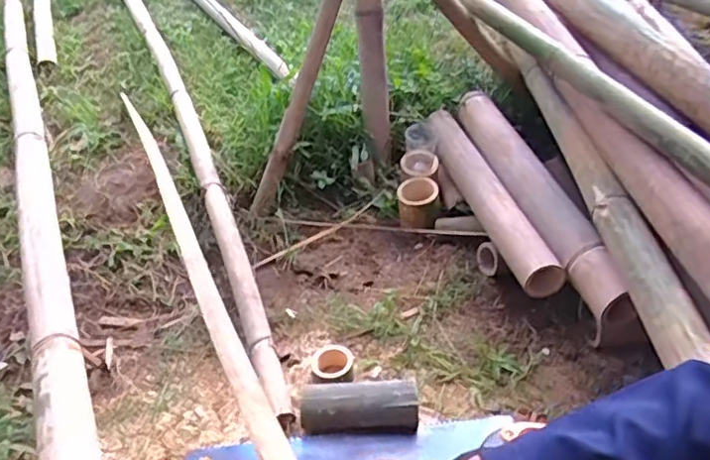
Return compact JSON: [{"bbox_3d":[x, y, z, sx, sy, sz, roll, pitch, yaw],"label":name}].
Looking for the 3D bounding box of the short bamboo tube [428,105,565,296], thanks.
[{"bbox_3d":[0.245,-0.076,1.165,0.081,0.075,0.530,-11,37,-7],"label":"short bamboo tube"}]

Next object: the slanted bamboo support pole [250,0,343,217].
[{"bbox_3d":[-0.095,-0.287,1.191,0.041,0.557,0.047,32,19,35],"label":"slanted bamboo support pole"}]

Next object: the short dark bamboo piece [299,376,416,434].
[{"bbox_3d":[0.007,0.252,0.868,0.167,0.062,0.059,1,36,2],"label":"short dark bamboo piece"}]

